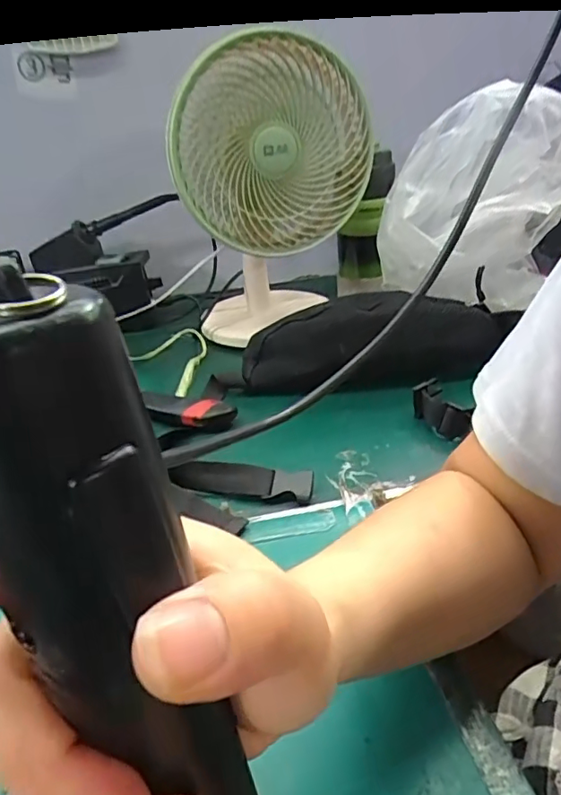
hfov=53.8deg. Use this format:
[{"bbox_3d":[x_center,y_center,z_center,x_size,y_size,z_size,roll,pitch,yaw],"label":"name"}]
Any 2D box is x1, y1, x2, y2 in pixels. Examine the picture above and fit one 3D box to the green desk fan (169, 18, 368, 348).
[{"bbox_3d":[-0.016,-0.243,0.687,0.220,0.322,0.149,-9,29,-9],"label":"green desk fan"}]

